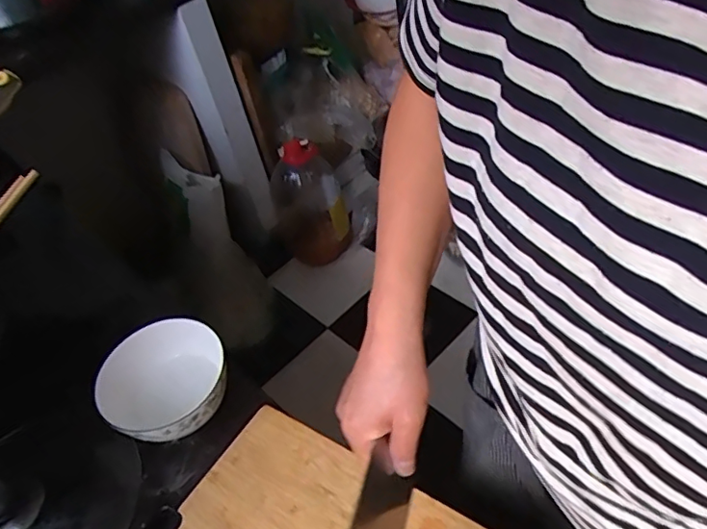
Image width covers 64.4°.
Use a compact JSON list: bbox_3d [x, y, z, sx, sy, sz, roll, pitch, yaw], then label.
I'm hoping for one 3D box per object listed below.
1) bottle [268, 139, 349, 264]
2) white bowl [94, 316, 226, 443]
[{"bbox_3d":[-0.140,-0.197,1.715,0.220,0.361,0.221,-11,45,2],"label":"bottle"},{"bbox_3d":[-0.199,0.129,0.605,0.125,0.064,0.129,-6,46,7],"label":"white bowl"}]

